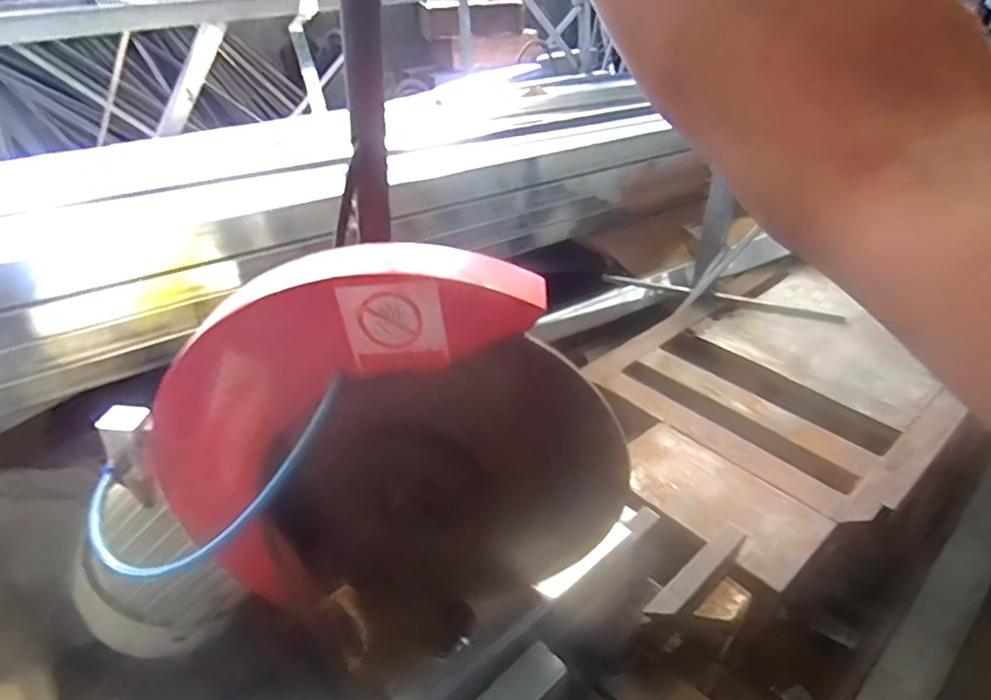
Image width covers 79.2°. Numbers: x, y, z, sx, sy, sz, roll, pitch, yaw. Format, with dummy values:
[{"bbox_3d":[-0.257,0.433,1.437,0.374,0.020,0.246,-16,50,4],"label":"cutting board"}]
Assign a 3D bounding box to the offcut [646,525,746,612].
[{"bbox_3d":[0.175,0.188,0.512,0.117,0.013,0.019,-27,43,-31],"label":"offcut"}]

